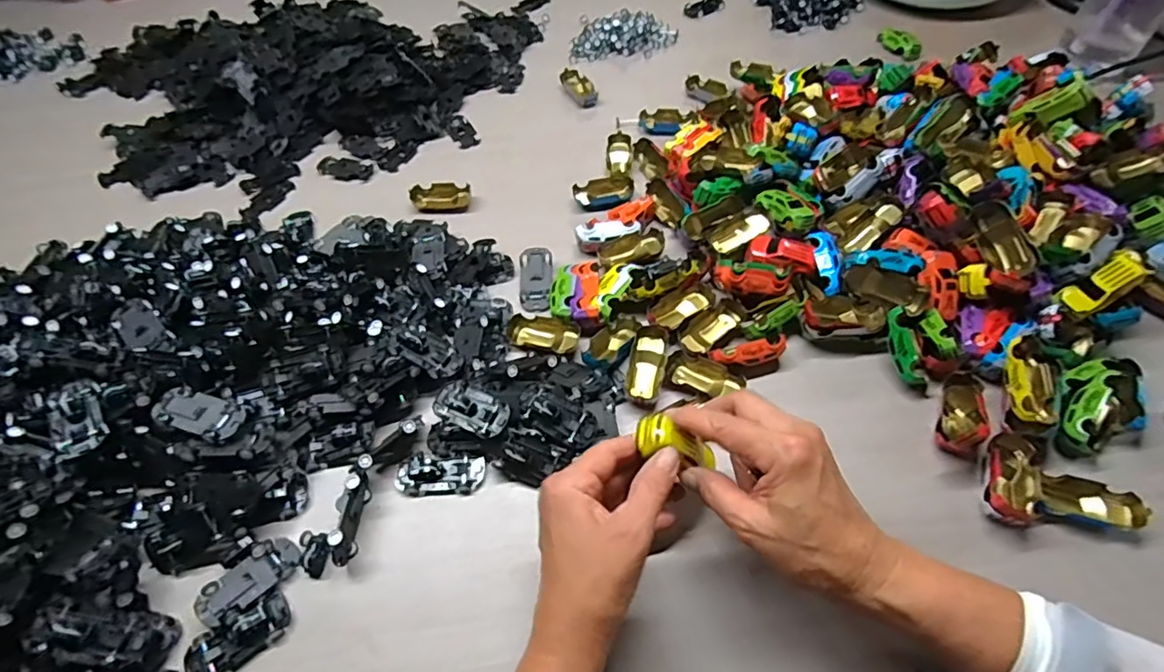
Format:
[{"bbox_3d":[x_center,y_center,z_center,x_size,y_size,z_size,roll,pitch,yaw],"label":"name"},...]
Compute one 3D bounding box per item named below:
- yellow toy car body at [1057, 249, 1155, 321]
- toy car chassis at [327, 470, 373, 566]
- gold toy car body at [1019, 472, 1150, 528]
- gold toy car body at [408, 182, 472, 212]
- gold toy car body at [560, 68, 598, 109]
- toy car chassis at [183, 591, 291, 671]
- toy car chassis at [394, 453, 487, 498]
[{"bbox_3d":[0.412,-0.042,0.449,0.062,0.012,0.027,-41,58,9],"label":"yellow toy car body"},{"bbox_3d":[-0.163,0.127,0.402,0.008,0.033,0.062,1,55,3],"label":"toy car chassis"},{"bbox_3d":[0.340,0.112,0.390,0.071,0.017,0.027,6,55,7],"label":"gold toy car body"},{"bbox_3d":[-0.151,-0.149,0.613,0.062,0.016,0.032,-7,54,-2],"label":"gold toy car body"},{"bbox_3d":[-0.002,-0.313,0.719,0.031,0.017,0.062,-26,57,-15],"label":"gold toy car body"},{"bbox_3d":[-0.223,0.197,0.367,0.064,0.013,0.032,-28,58,-16],"label":"toy car chassis"},{"bbox_3d":[-0.107,0.102,0.425,0.065,0.017,0.029,-1,54,2],"label":"toy car chassis"}]

